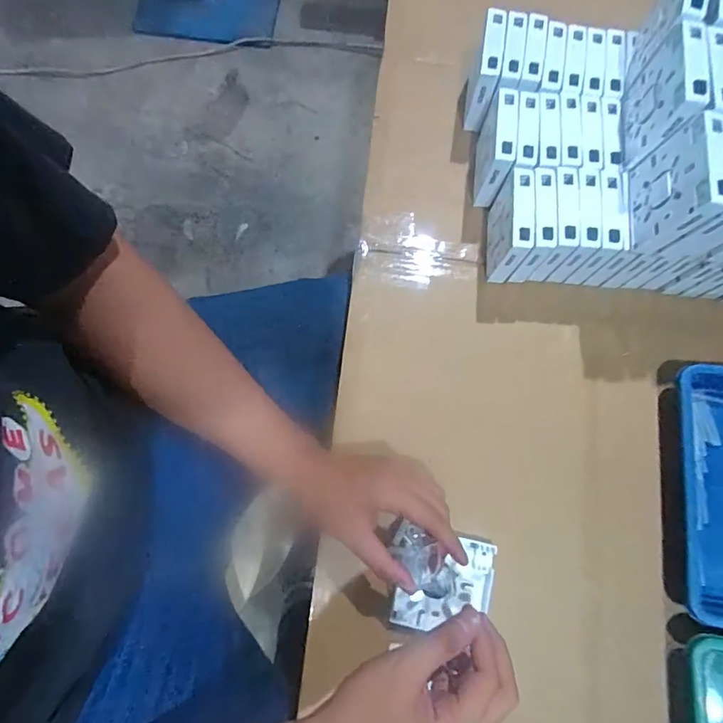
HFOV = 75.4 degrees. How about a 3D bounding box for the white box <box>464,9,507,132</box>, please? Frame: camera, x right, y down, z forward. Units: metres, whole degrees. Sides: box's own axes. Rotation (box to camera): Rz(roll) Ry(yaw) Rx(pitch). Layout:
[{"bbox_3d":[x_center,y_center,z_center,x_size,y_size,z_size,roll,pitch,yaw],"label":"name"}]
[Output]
[{"bbox_3d":[0.138,-0.326,0.533,0.025,0.084,0.091,10,76,2],"label":"white box"}]

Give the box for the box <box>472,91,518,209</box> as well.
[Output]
[{"bbox_3d":[0.145,-0.232,0.513,0.025,0.085,0.099,7,76,1],"label":"box"}]

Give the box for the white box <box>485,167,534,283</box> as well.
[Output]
[{"bbox_3d":[0.153,-0.140,0.490,0.027,0.085,0.088,5,76,0],"label":"white box"}]

